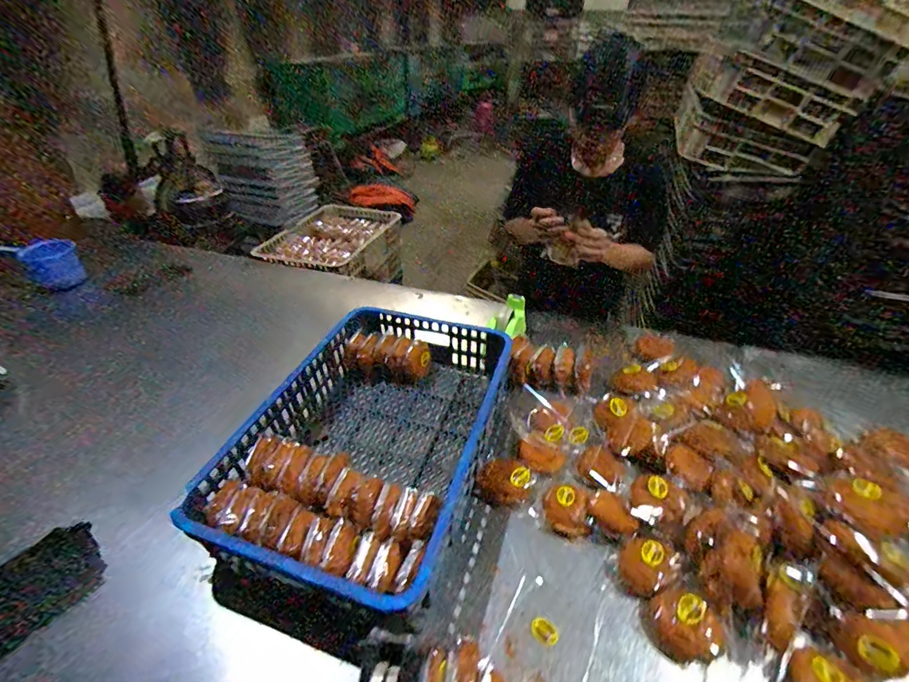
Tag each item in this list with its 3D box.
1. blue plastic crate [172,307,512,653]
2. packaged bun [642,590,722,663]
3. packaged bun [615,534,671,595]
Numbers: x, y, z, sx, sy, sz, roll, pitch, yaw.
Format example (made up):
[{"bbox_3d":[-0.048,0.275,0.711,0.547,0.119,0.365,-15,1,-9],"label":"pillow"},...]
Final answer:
[{"bbox_3d":[-0.154,0.181,0.860,0.427,0.140,0.633,10,42,17],"label":"blue plastic crate"},{"bbox_3d":[0.335,0.420,0.617,0.091,0.045,0.084,0,38,0],"label":"packaged bun"},{"bbox_3d":[0.309,0.366,0.679,0.081,0.040,0.089,0,38,0],"label":"packaged bun"}]

